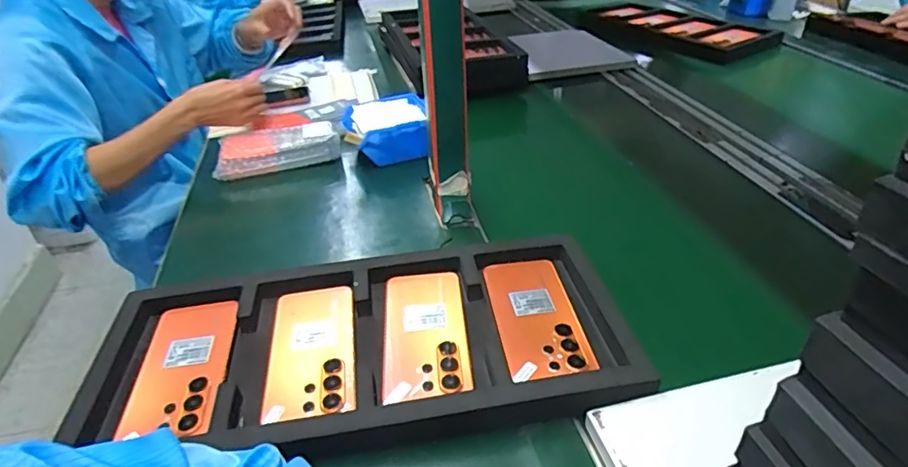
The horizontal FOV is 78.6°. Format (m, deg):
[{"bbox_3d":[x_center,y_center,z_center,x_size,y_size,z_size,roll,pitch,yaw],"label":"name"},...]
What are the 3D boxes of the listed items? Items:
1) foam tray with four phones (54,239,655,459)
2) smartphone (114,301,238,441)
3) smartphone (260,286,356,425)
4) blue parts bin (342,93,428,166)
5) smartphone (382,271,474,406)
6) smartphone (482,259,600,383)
[{"bbox_3d":[-0.086,0.106,0.522,0.477,0.038,0.211,-6,34,-4],"label":"foam tray with four phones"},{"bbox_3d":[-0.248,0.119,0.511,0.080,0.007,0.159,-9,34,-8],"label":"smartphone"},{"bbox_3d":[-0.133,0.105,0.519,0.078,0.006,0.161,-8,34,-7],"label":"smartphone"},{"bbox_3d":[-0.105,-0.164,0.894,0.125,0.066,0.127,-10,35,-10],"label":"blue parts bin"},{"bbox_3d":[-0.028,0.091,0.526,0.076,0.012,0.173,-6,34,-3],"label":"smartphone"},{"bbox_3d":[0.078,0.079,0.538,0.077,0.010,0.162,-6,34,-4],"label":"smartphone"}]

